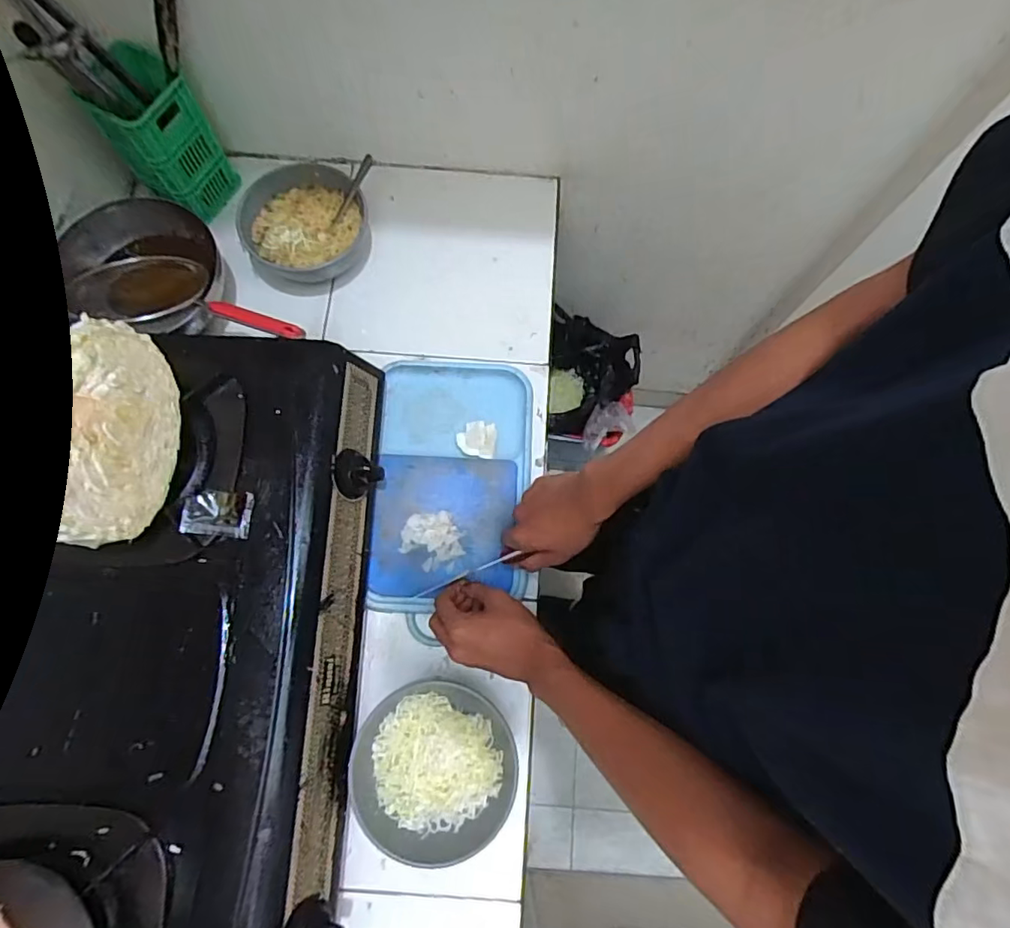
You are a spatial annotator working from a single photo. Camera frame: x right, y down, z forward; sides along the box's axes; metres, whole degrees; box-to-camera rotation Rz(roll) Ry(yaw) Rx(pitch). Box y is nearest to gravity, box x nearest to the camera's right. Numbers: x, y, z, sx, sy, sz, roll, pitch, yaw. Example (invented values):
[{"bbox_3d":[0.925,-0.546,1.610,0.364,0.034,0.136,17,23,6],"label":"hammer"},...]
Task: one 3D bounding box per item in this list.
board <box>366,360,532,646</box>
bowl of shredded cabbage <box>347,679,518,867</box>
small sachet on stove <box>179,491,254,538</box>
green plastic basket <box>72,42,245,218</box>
[{"bbox_3d":[-0.062,0.020,0.667,0.177,0.024,0.305,2,74,-1],"label":"board"},{"bbox_3d":[-0.069,0.306,0.578,0.155,0.082,0.146,0,74,-2],"label":"bowl of shredded cabbage"},{"bbox_3d":[-0.272,0.045,0.535,0.059,0.005,0.044,12,72,-35],"label":"small sachet on stove"},{"bbox_3d":[-0.415,-0.395,0.687,0.106,0.154,0.103,0,74,-2],"label":"green plastic basket"}]

